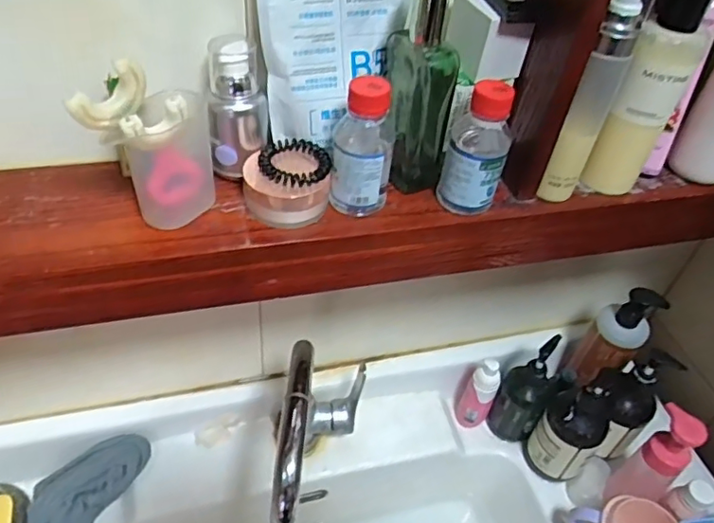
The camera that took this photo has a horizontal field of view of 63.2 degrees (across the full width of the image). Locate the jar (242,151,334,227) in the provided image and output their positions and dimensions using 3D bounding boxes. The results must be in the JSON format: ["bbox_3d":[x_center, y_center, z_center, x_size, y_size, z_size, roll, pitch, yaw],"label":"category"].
[{"bbox_3d":[-0.053,-0.055,0.439,0.056,0.037,0.051,3,44,-3],"label":"jar"}]

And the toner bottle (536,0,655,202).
[{"bbox_3d":[0.177,-0.121,0.430,0.028,0.167,0.036,24,47,17],"label":"toner bottle"}]

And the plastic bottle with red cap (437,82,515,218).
[{"bbox_3d":[0.091,-0.083,0.438,0.044,0.103,0.039,16,45,9],"label":"plastic bottle with red cap"}]

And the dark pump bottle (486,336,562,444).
[{"bbox_3d":[0.218,0.168,0.750,0.063,0.176,0.064,3,44,-3],"label":"dark pump bottle"}]

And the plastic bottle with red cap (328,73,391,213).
[{"bbox_3d":[0.003,-0.081,0.427,0.043,0.106,0.042,6,44,-1],"label":"plastic bottle with red cap"}]

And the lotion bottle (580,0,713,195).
[{"bbox_3d":[0.221,-0.124,0.441,0.044,0.165,0.042,27,48,20],"label":"lotion bottle"}]

